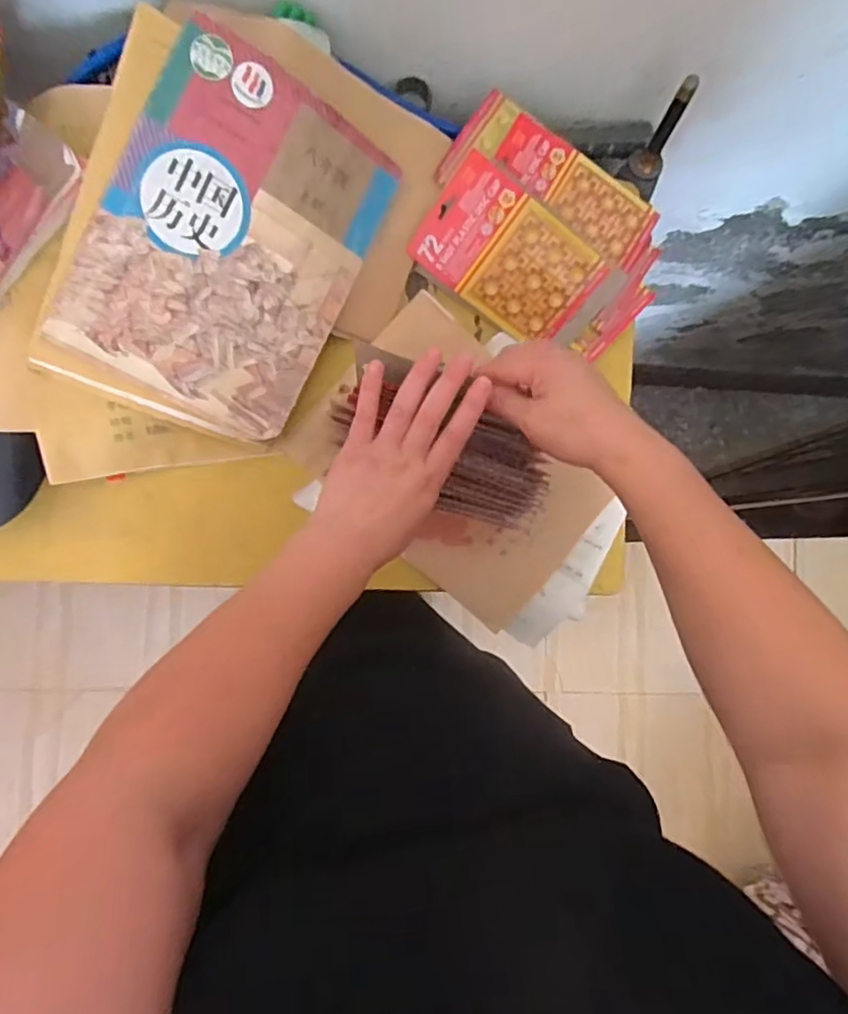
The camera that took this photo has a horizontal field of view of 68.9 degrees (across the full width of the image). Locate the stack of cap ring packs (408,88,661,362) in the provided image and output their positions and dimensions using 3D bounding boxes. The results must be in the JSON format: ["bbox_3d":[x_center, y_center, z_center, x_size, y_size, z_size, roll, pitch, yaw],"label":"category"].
[{"bbox_3d":[0.108,-0.236,0.544,0.212,0.062,0.149,30,82,-6],"label":"stack of cap ring packs"}]

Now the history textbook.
[{"bbox_3d":[-0.147,-0.201,0.477,0.182,0.014,0.255,26,94,-22],"label":"history textbook"}]

